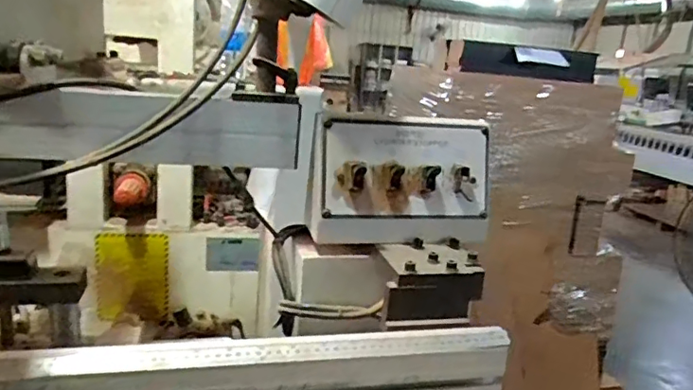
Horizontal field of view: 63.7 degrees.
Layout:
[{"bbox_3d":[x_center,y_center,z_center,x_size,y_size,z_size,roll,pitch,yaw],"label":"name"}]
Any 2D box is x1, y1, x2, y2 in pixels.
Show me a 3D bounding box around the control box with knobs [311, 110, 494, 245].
[{"bbox_3d":[0.071,-0.021,0.713,0.229,0.153,0.076,1,14,-16],"label":"control box with knobs"}]

